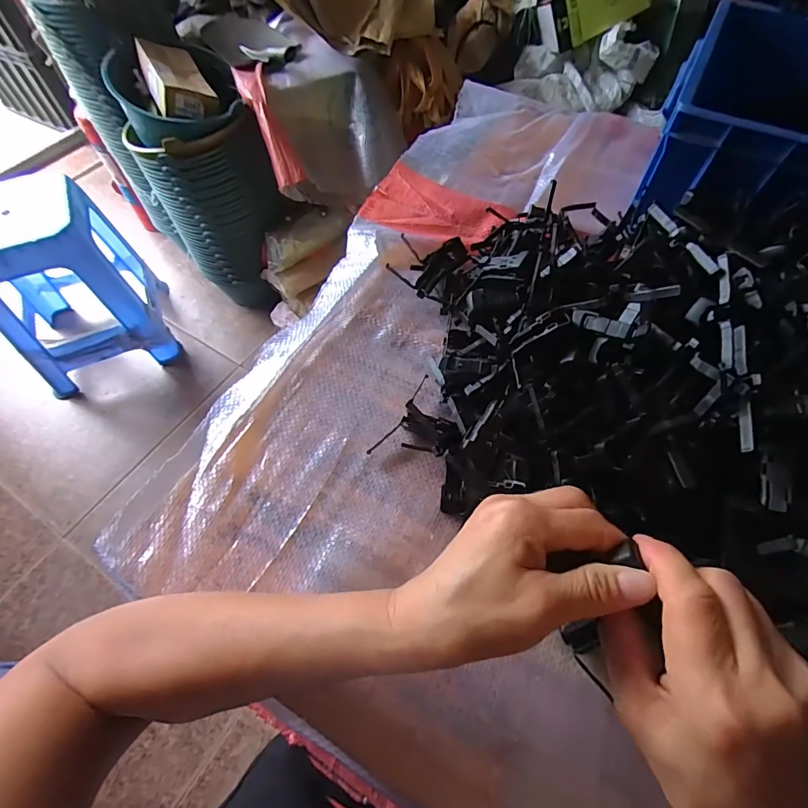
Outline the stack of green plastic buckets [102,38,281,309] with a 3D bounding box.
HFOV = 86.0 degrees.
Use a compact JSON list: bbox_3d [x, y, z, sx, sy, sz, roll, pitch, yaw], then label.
[{"bbox_3d":[-0.509,-0.562,1.188,0.289,0.575,0.305,-24,63,-13],"label":"stack of green plastic buckets"}]

